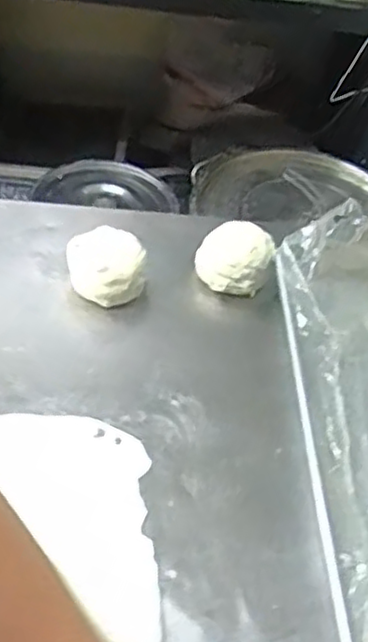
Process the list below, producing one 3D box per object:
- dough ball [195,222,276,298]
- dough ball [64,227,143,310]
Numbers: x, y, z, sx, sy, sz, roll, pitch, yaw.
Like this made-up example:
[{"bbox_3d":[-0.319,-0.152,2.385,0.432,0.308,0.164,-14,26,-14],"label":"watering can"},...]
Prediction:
[{"bbox_3d":[0.051,-0.062,0.728,0.076,0.063,0.065,10,49,0],"label":"dough ball"},{"bbox_3d":[-0.077,-0.054,0.698,0.072,0.056,0.067,4,49,-5],"label":"dough ball"}]

